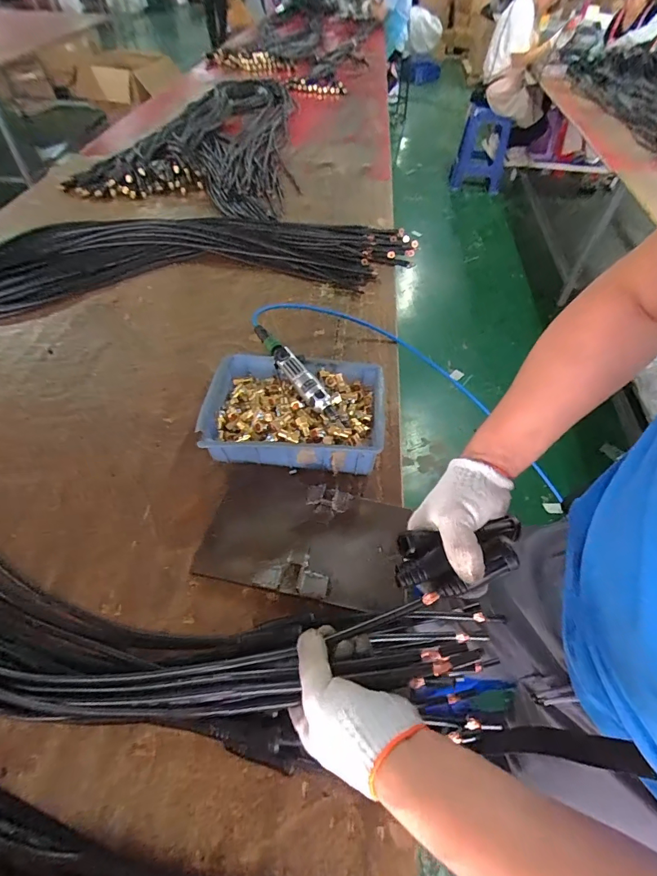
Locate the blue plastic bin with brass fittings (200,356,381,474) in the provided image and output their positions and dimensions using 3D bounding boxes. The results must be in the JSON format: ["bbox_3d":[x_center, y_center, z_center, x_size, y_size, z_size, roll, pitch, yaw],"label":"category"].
[{"bbox_3d":[-0.057,-0.046,0.727,0.308,0.090,0.220,0,53,0],"label":"blue plastic bin with brass fittings"}]

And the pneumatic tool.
[{"bbox_3d":[-0.060,-0.119,0.716,0.031,0.032,0.271,-28,58,-23],"label":"pneumatic tool"}]

